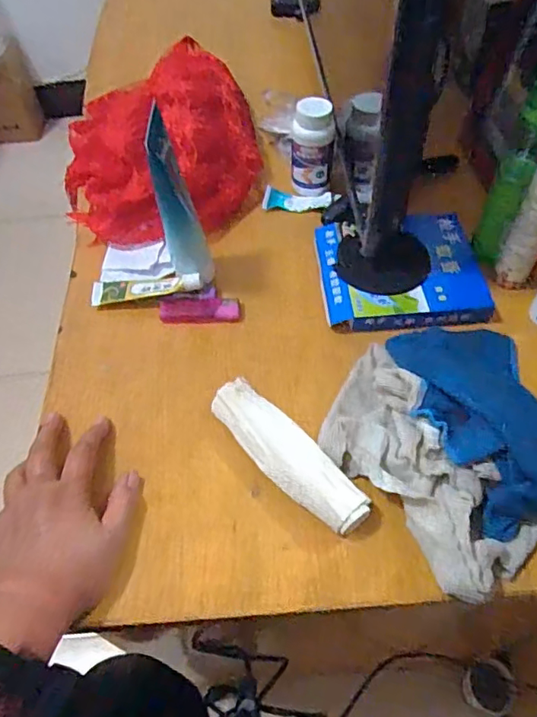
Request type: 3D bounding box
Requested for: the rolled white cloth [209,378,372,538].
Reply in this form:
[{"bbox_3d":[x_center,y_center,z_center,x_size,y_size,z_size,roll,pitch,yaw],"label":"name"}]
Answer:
[{"bbox_3d":[0.014,0.080,0.454,0.043,0.026,0.160,-36,60,-21],"label":"rolled white cloth"}]

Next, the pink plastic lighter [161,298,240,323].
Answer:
[{"bbox_3d":[-0.070,-0.049,0.558,0.081,0.007,0.027,-2,54,1],"label":"pink plastic lighter"}]

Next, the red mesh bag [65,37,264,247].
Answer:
[{"bbox_3d":[-0.134,-0.310,0.707,0.240,0.084,0.393,-6,54,-2],"label":"red mesh bag"}]

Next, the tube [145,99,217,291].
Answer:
[{"bbox_3d":[-0.082,-0.143,0.530,0.041,0.178,0.058,-8,54,-3],"label":"tube"}]

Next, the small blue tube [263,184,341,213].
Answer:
[{"bbox_3d":[0.040,-0.192,0.660,0.087,0.015,0.040,9,55,9],"label":"small blue tube"}]

